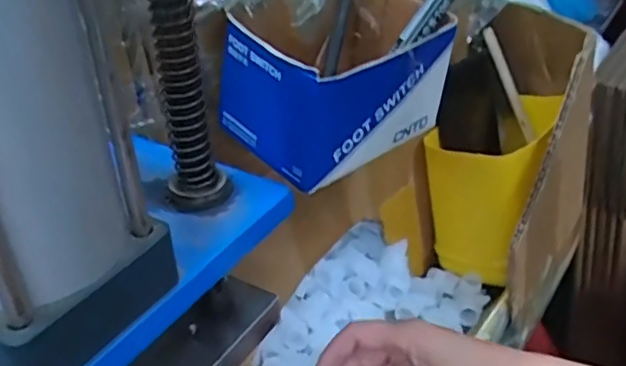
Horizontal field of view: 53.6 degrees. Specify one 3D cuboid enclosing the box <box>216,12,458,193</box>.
[{"bbox_3d":[0.017,-0.062,0.369,0.121,0.073,0.091,-29,42,-35],"label":"box"}]

